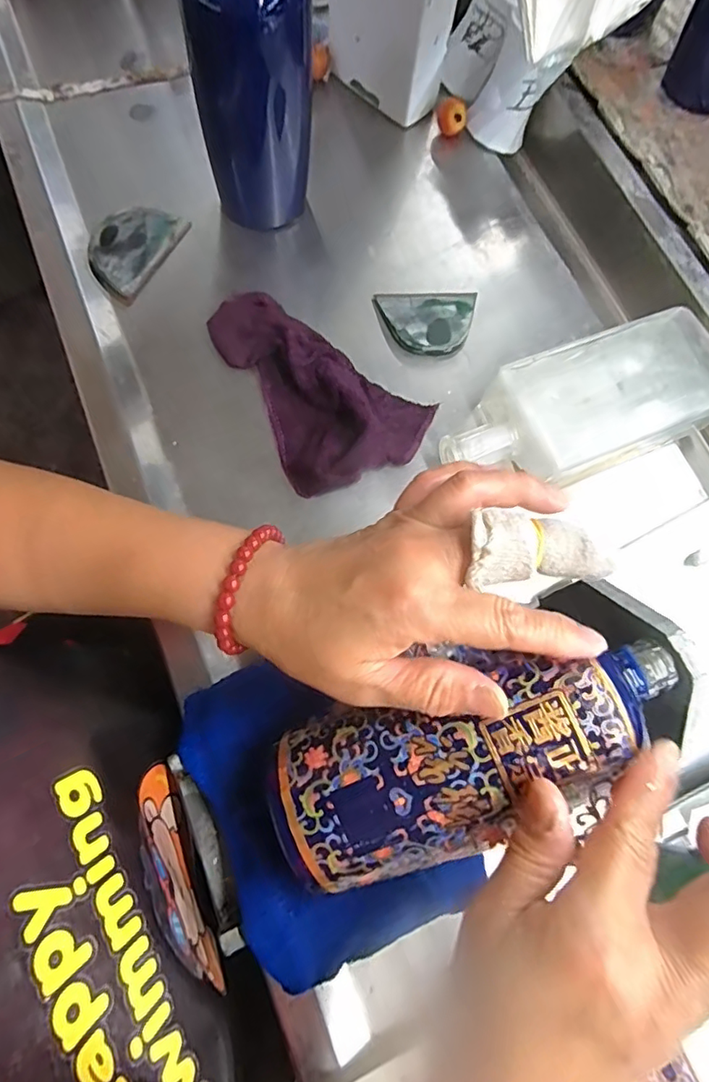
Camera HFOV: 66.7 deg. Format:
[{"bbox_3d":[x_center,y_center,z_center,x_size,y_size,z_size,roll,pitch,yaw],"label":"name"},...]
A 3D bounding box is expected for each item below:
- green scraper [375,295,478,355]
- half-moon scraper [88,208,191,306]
[{"bbox_3d":[0.060,-0.177,0.443,0.079,0.020,0.061,-2,74,-2],"label":"green scraper"},{"bbox_3d":[-0.182,-0.240,0.439,0.052,0.006,0.090,30,71,-10],"label":"half-moon scraper"}]

